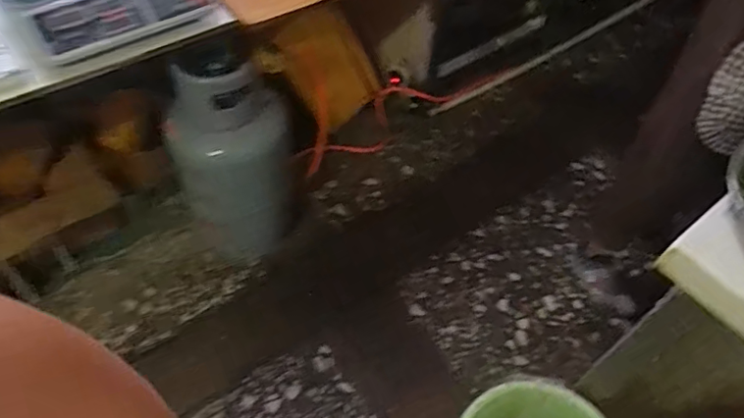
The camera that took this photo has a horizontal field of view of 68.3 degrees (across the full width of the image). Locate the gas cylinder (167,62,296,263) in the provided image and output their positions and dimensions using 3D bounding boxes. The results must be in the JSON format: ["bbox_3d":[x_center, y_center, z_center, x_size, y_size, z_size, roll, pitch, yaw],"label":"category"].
[{"bbox_3d":[-0.357,-0.121,1.432,0.293,0.628,0.268,-4,54,-8],"label":"gas cylinder"}]

